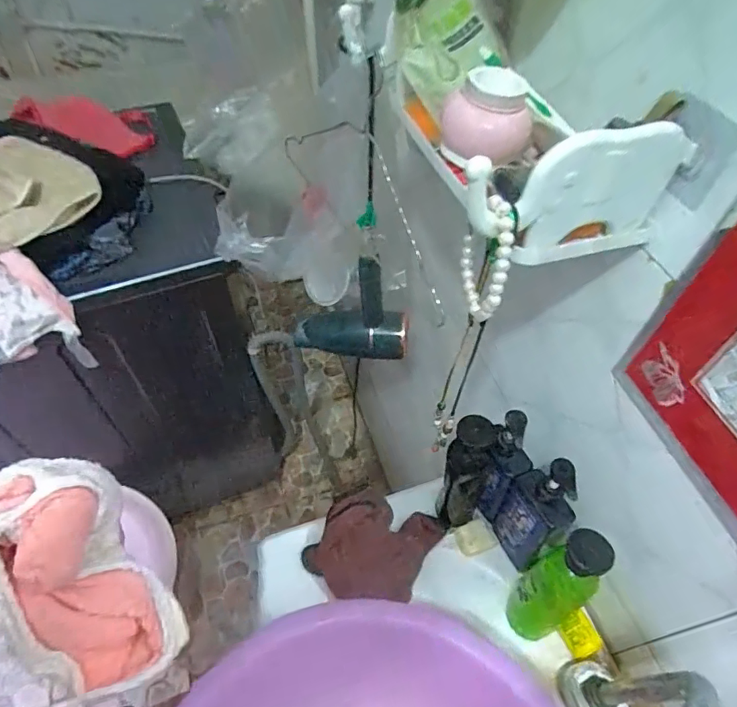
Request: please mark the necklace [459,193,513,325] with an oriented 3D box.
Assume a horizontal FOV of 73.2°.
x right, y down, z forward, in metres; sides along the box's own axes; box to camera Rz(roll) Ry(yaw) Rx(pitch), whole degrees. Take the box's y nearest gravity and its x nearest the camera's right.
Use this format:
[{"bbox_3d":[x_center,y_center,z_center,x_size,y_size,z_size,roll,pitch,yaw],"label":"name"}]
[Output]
[{"bbox_3d":[0.084,-0.065,0.355,0.012,0.097,0.054,-11,53,-12],"label":"necklace"}]

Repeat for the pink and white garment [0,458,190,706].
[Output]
[{"bbox_3d":[-0.235,0.171,0.381,0.110,0.115,0.175,-27,58,-22],"label":"pink and white garment"}]

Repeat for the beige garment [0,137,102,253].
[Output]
[{"bbox_3d":[-0.577,-0.274,0.800,0.275,0.077,0.268,-15,54,-14],"label":"beige garment"}]

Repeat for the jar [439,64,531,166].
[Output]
[{"bbox_3d":[0.100,-0.199,0.419,0.056,0.064,0.060,2,52,-2],"label":"jar"}]

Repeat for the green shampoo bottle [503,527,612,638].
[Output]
[{"bbox_3d":[0.183,0.234,0.490,0.051,0.180,0.053,-28,58,-23],"label":"green shampoo bottle"}]

